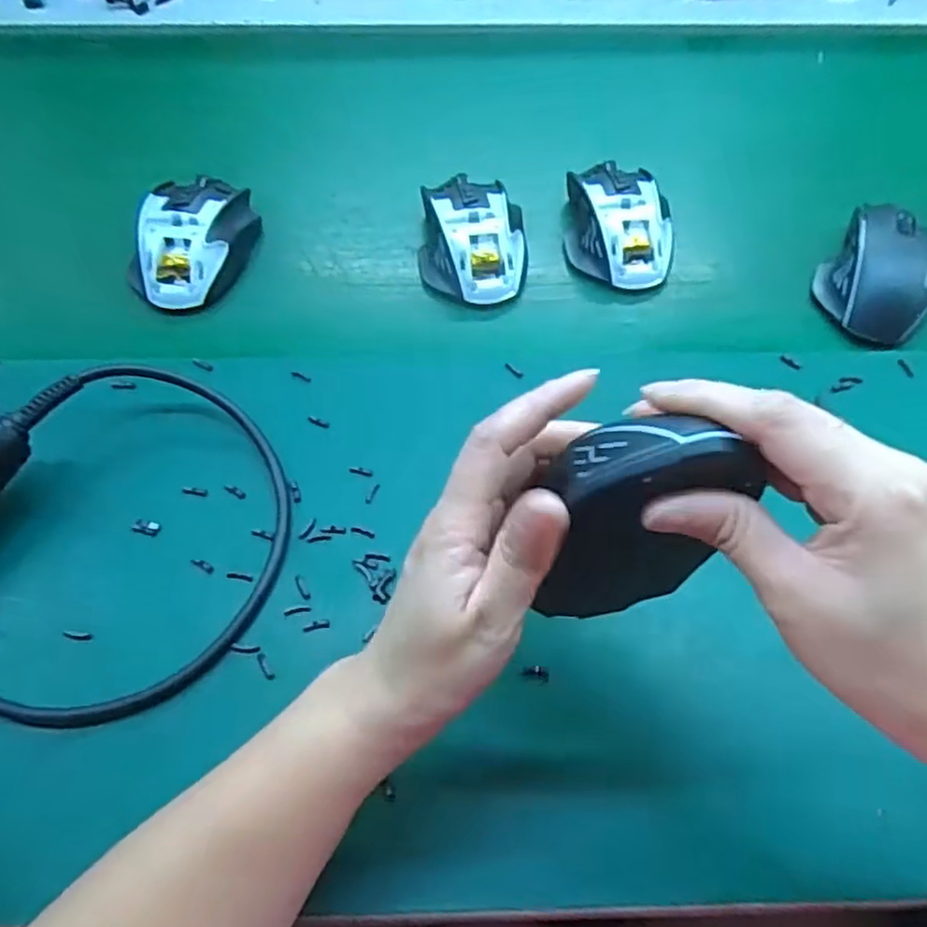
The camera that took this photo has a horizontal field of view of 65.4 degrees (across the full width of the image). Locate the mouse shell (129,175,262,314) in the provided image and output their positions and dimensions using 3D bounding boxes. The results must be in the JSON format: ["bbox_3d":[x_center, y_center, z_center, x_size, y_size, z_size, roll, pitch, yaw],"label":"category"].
[{"bbox_3d":[-0.189,-0.155,0.500,0.068,0.041,0.108,11,59,5],"label":"mouse shell"}]

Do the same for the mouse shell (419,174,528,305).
[{"bbox_3d":[0.006,-0.160,0.501,0.071,0.036,0.100,-4,59,-4],"label":"mouse shell"}]

